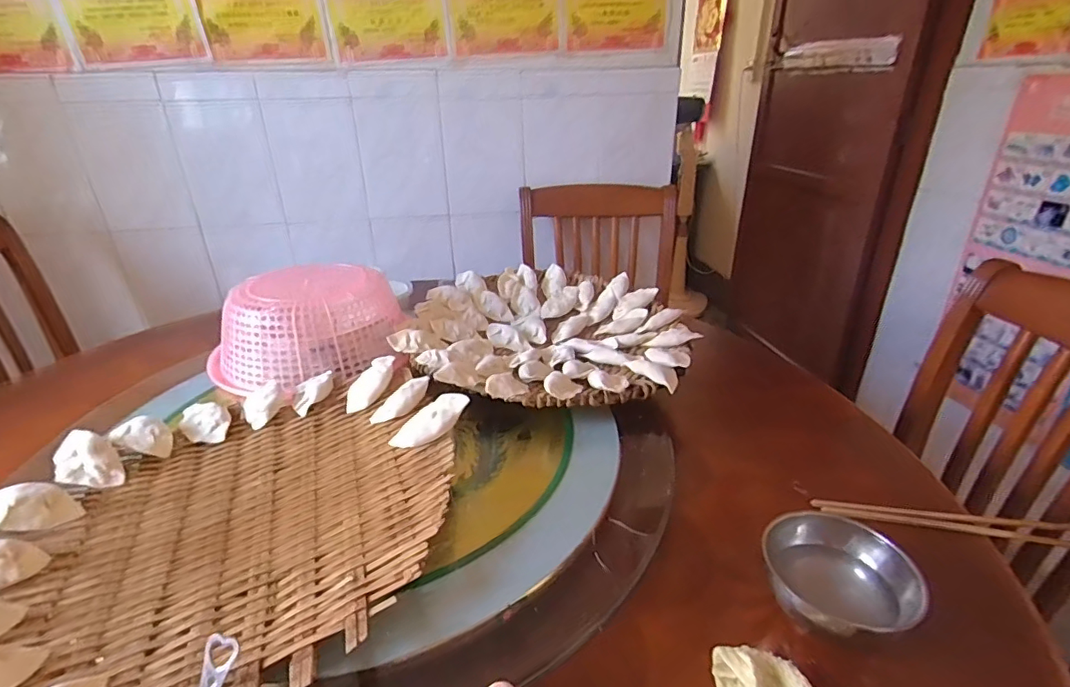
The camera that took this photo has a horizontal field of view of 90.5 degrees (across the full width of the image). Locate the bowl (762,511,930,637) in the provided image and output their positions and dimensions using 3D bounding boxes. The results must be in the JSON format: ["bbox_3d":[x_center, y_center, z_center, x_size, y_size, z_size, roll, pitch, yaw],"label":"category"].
[{"bbox_3d":[0.236,0.193,0.420,0.115,0.057,0.105,0,26,0],"label":"bowl"}]

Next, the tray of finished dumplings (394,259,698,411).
[{"bbox_3d":[0.007,-0.010,0.746,0.384,0.062,0.374,-6,26,-10],"label":"tray of finished dumplings"}]

